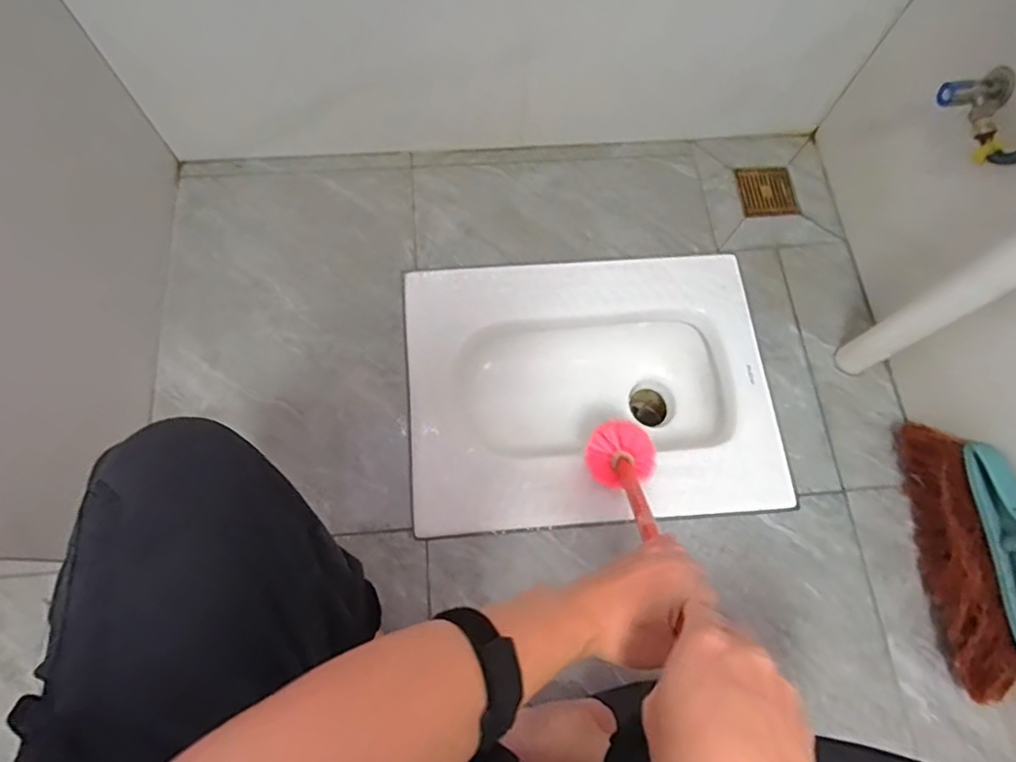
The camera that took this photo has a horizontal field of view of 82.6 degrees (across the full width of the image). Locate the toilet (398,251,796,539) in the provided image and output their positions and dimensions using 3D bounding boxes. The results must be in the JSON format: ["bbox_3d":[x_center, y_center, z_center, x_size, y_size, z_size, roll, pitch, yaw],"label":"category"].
[{"bbox_3d":[0.120,0.025,0.938,0.539,0.154,0.412,-4,71,-4],"label":"toilet"}]

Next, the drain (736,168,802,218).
[{"bbox_3d":[0.453,-0.331,1.011,0.093,0.004,0.097,-3,71,-3],"label":"drain"}]

